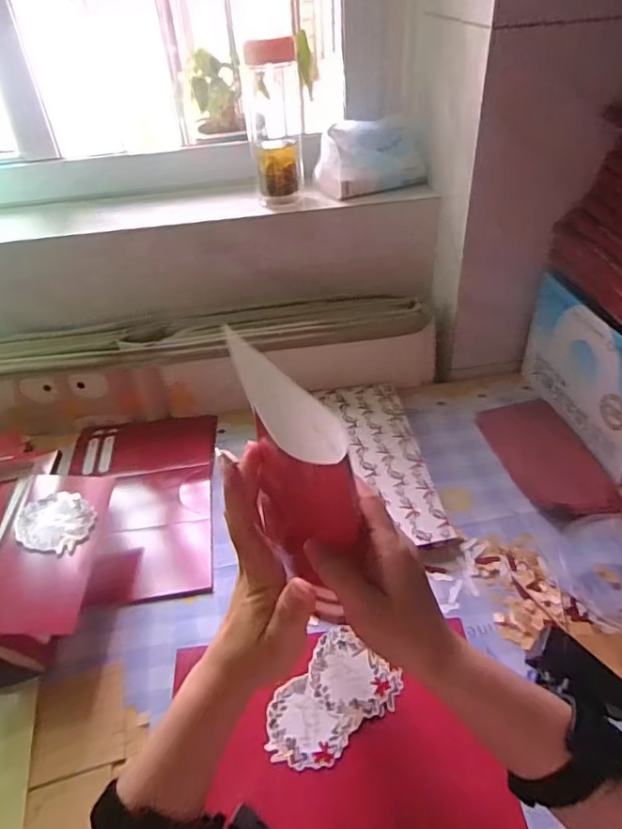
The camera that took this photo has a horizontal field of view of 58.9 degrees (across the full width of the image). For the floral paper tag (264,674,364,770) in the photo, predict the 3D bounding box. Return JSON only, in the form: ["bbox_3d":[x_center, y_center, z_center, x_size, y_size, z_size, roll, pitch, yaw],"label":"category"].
[{"bbox_3d":[-0.004,0.250,0.443,0.068,0.004,0.064,26,48,30],"label":"floral paper tag"}]

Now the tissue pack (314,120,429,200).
[{"bbox_3d":[0.084,-0.350,0.742,0.149,0.076,0.083,-14,41,-11],"label":"tissue pack"}]

